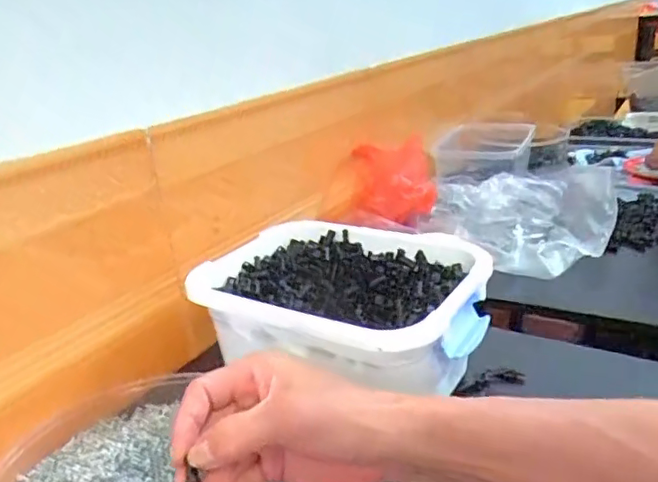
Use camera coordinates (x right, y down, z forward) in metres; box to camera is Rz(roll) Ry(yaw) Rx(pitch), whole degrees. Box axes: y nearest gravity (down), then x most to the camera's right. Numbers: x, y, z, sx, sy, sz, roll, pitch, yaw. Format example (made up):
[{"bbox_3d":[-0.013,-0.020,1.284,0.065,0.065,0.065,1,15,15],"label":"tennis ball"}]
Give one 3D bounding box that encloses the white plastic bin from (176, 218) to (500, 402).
[{"bbox_3d":[0.011,0.067,0.535,0.252,0.114,0.180,10,27,32],"label":"white plastic bin"}]

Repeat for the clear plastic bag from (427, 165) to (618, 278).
[{"bbox_3d":[0.249,-0.030,0.791,0.253,0.053,0.233,10,27,32],"label":"clear plastic bag"}]

